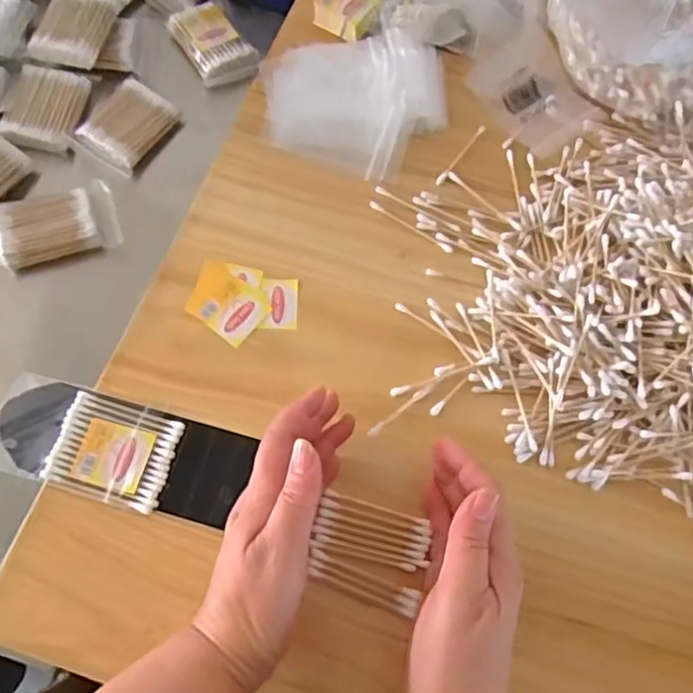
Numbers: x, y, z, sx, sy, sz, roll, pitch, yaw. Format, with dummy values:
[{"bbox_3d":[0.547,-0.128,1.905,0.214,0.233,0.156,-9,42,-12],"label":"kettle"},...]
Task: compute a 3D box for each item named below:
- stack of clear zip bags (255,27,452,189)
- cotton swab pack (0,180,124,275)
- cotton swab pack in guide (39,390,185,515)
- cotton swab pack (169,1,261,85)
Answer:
[{"bbox_3d":[0.006,-0.204,0.538,0.140,0.016,0.131,22,67,3],"label":"stack of clear zip bags"},{"bbox_3d":[-0.228,-0.097,0.527,0.089,0.022,0.055,-18,70,-13],"label":"cotton swab pack"},{"bbox_3d":[-0.146,0.066,0.421,0.073,0.009,0.059,18,67,2],"label":"cotton swab pack in guide"},{"bbox_3d":[-0.121,-0.275,0.607,0.053,0.018,0.081,-28,73,-16],"label":"cotton swab pack"}]

